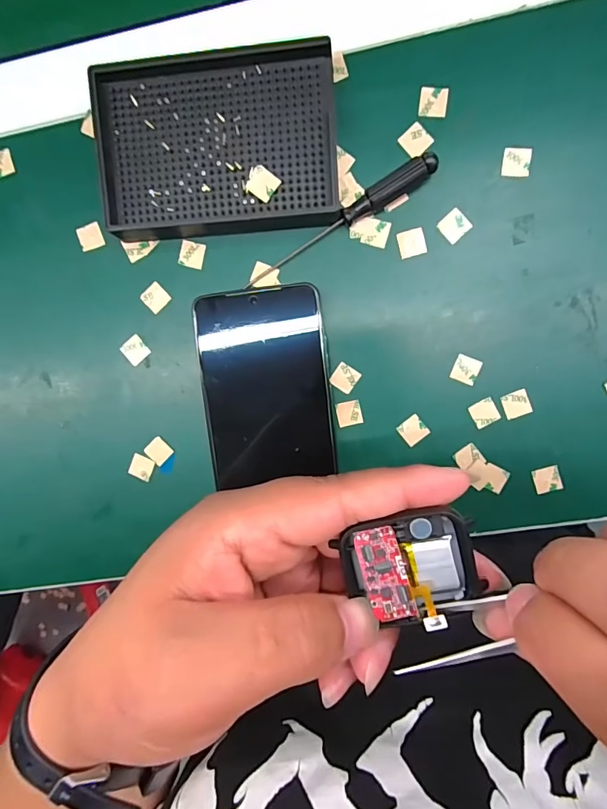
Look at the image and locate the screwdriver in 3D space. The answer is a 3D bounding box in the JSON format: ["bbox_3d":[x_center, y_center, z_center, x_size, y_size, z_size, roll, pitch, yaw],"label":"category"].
[{"bbox_3d":[0.020,-0.107,0.250,0.126,0.013,0.012,-30,93,7],"label":"screwdriver"}]

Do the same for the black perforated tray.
[{"bbox_3d":[-0.049,-0.152,0.248,0.135,0.022,0.095,-2,96,5],"label":"black perforated tray"}]

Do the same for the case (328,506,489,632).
[{"bbox_3d":[0.037,0.055,0.142,0.043,0.011,0.034,-11,95,6],"label":"case"}]

